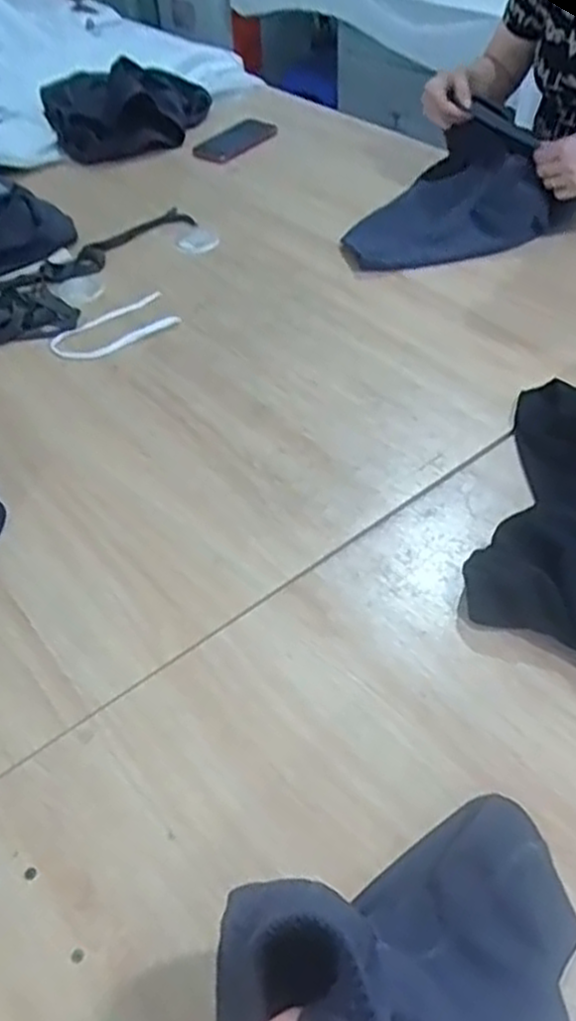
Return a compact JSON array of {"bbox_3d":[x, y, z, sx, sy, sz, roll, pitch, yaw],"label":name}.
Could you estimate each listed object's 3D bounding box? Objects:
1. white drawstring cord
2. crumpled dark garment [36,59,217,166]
[{"bbox_3d":[-0.227,-0.238,1.023,0.168,0.008,0.084,-28,51,-20],"label":"white drawstring cord"},{"bbox_3d":[-0.283,-0.734,1.417,0.291,0.098,0.170,-18,49,-13],"label":"crumpled dark garment"}]

